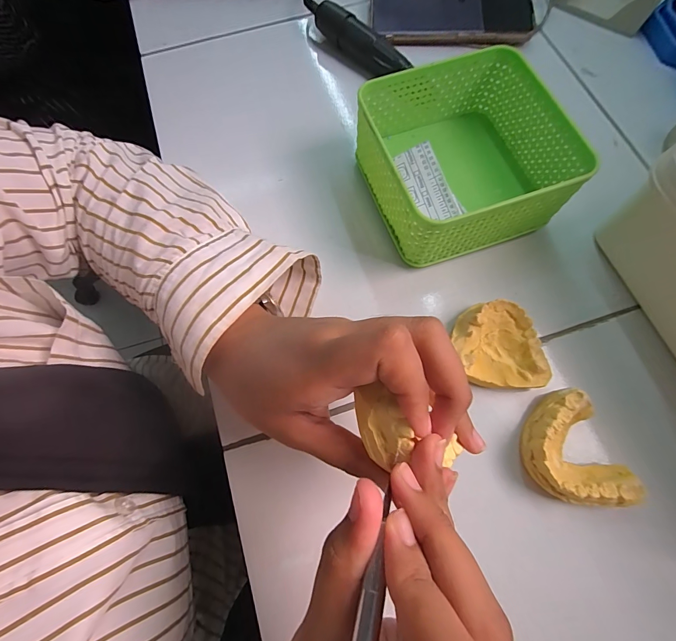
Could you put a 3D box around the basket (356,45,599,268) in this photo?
[{"bbox_3d":[0.092,-0.123,0.263,0.127,0.057,0.128,-18,71,-7],"label":"basket"}]

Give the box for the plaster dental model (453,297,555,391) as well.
[{"bbox_3d":[0.110,0.019,0.241,0.054,0.020,0.059,0,70,0],"label":"plaster dental model"}]

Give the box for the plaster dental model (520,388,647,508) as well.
[{"bbox_3d":[0.145,0.084,0.220,0.051,0.025,0.070,-22,72,-8],"label":"plaster dental model"}]

